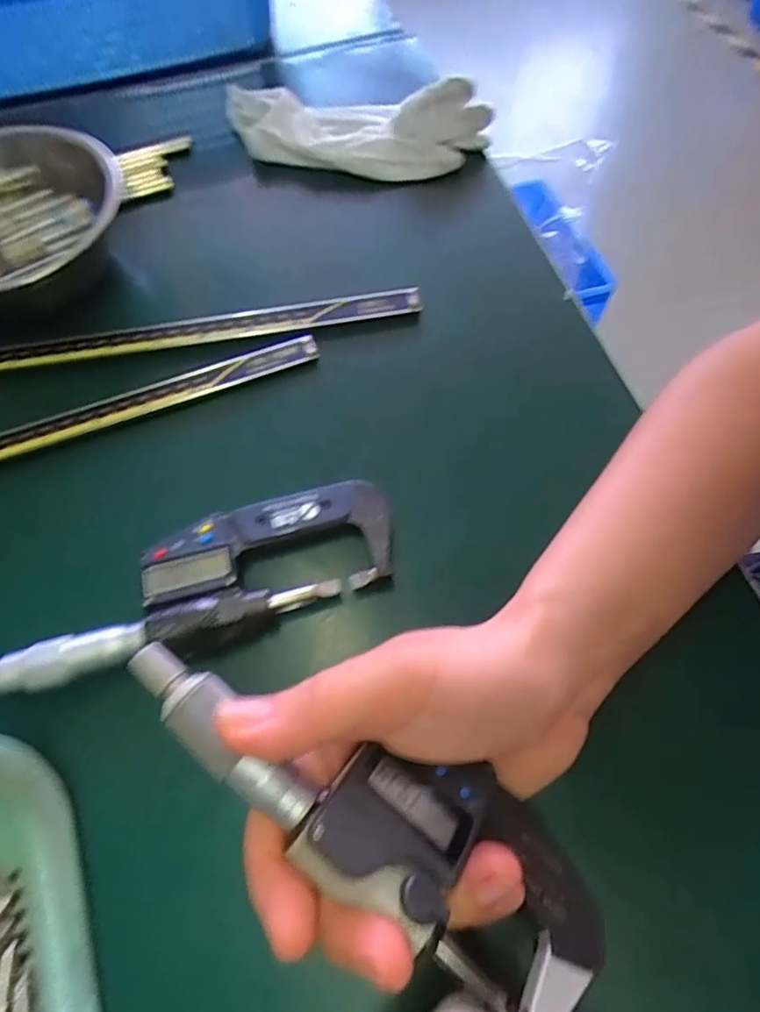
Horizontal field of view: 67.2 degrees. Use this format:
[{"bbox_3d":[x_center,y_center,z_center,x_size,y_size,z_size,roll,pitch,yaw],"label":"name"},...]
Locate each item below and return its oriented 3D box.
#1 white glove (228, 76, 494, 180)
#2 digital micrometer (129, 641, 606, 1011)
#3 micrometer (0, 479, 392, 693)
[{"bbox_3d":[-0.019,-0.257,0.388,0.178,0.050,0.058,9,62,6],"label":"white glove"},{"bbox_3d":[-0.004,0.089,0.168,0.158,0.029,0.049,31,66,-1],"label":"digital micrometer"},{"bbox_3d":[-0.080,0.038,0.253,0.181,0.030,0.053,-21,65,-9],"label":"micrometer"}]

